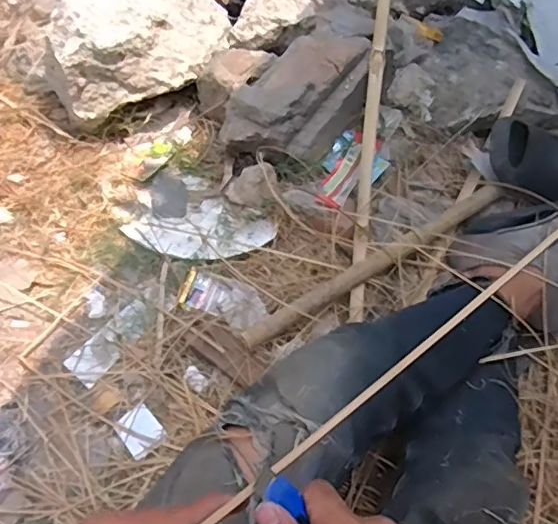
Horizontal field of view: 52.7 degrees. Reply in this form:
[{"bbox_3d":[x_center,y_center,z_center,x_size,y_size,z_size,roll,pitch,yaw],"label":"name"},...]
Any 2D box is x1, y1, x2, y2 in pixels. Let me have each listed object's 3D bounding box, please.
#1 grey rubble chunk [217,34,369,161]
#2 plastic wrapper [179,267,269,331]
[{"bbox_3d":[0.042,-0.295,1.039,0.164,0.126,0.290,34,61,17],"label":"grey rubble chunk"},{"bbox_3d":[-0.092,0.064,0.933,0.153,0.039,0.074,23,58,10],"label":"plastic wrapper"}]

